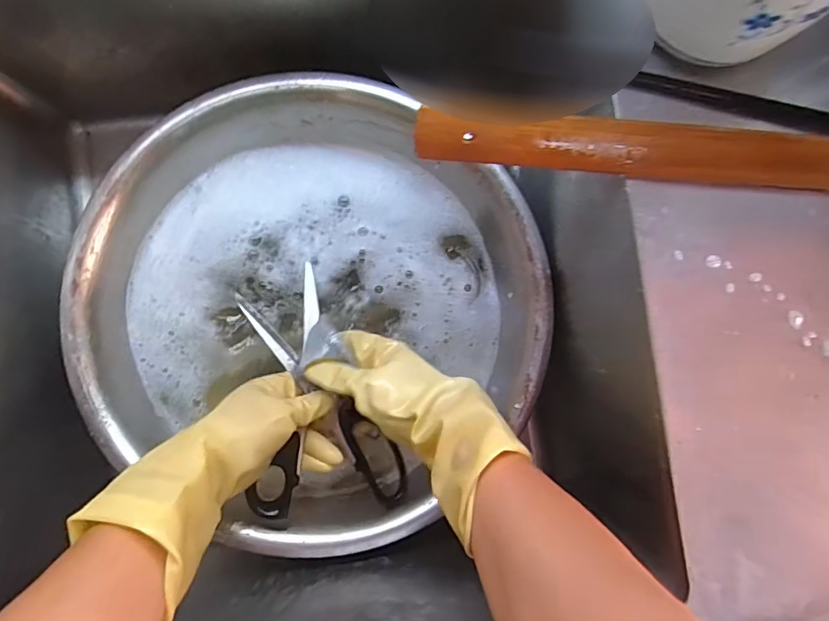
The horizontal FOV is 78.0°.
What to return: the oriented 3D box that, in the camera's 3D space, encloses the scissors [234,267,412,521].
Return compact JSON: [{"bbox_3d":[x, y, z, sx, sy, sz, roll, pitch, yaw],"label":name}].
[{"bbox_3d":[-0.088,0.074,0.480,0.138,0.039,0.230,-6,86,-4],"label":"scissors"}]

